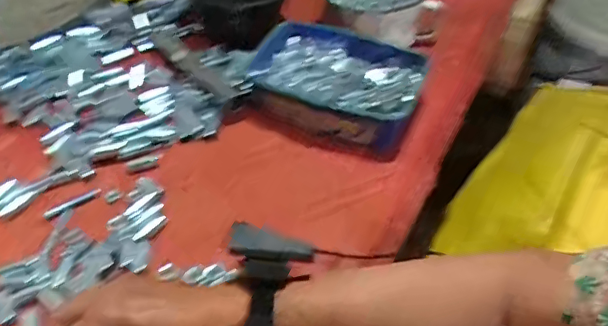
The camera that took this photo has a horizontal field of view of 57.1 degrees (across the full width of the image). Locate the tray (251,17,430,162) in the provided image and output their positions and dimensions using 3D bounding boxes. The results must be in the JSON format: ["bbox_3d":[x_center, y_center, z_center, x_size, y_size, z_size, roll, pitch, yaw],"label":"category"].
[{"bbox_3d":[0.038,-0.096,0.704,0.212,0.069,0.149,19,47,15],"label":"tray"}]

